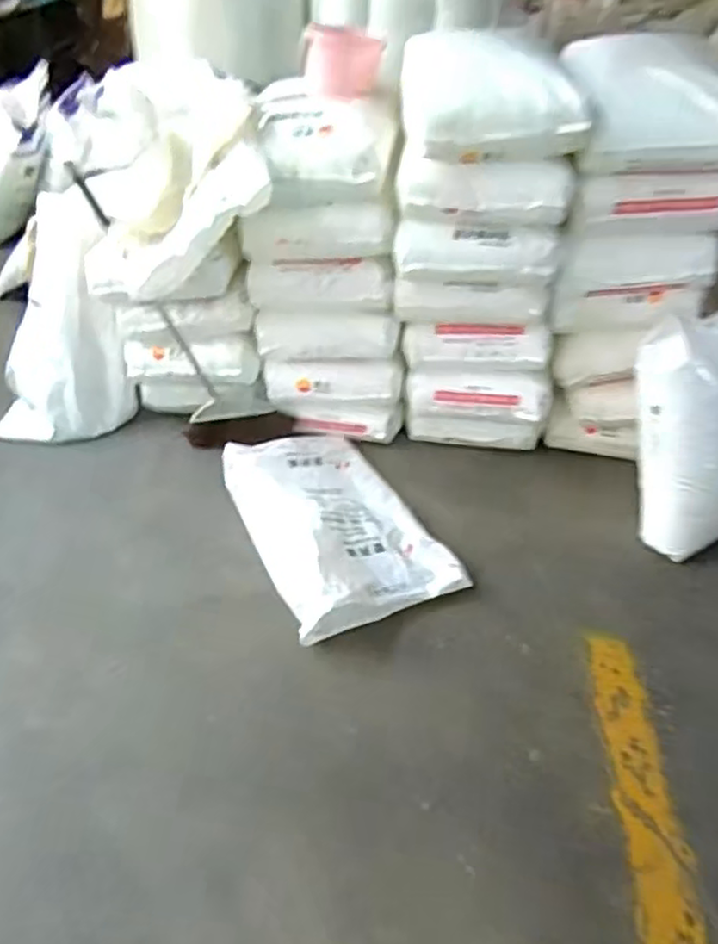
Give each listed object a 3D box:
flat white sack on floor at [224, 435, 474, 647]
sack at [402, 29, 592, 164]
[{"bbox_3d":[-0.062,0.106,1.803,0.418,0.145,0.624,-18,44,-20],"label":"flat white sack on floor"},{"bbox_3d":[0.306,-0.905,1.623,0.384,0.181,0.433,0,41,0],"label":"sack"}]

